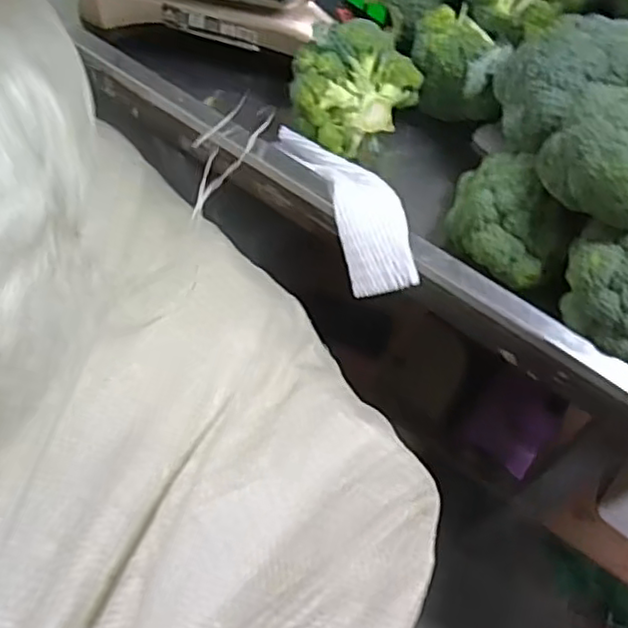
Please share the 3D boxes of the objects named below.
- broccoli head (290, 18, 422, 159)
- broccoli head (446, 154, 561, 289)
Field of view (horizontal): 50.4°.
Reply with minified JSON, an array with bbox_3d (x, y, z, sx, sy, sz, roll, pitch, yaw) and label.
[{"bbox_3d":[0.039,-0.227,0.669,0.123,0.079,0.099,16,64,8],"label":"broccoli head"},{"bbox_3d":[0.176,-0.098,0.615,0.097,0.073,0.110,18,65,9],"label":"broccoli head"}]

